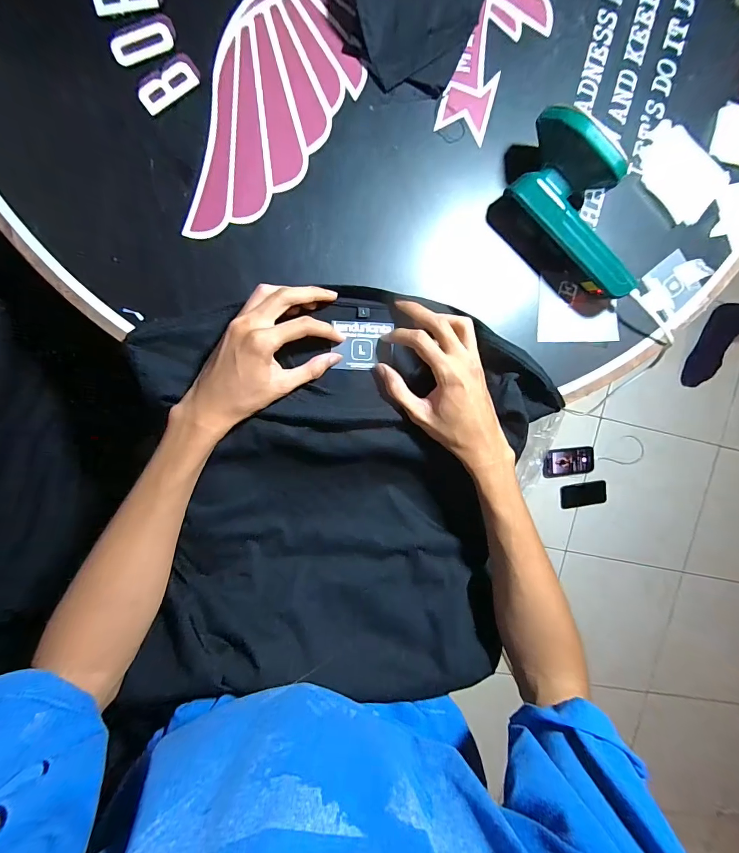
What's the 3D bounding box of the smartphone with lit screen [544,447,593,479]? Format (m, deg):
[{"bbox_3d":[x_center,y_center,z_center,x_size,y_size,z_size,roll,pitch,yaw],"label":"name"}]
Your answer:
[{"bbox_3d":[0.563,0.100,1.029,0.155,0.012,0.082,-3,101,-7],"label":"smartphone with lit screen"}]

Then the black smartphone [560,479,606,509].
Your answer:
[{"bbox_3d":[0.617,0.198,1.054,0.149,0.009,0.073,-6,99,-10],"label":"black smartphone"}]

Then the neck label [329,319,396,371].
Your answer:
[{"bbox_3d":[-0.007,-0.085,0.386,0.064,0.004,0.050,2,97,-5],"label":"neck label"}]

